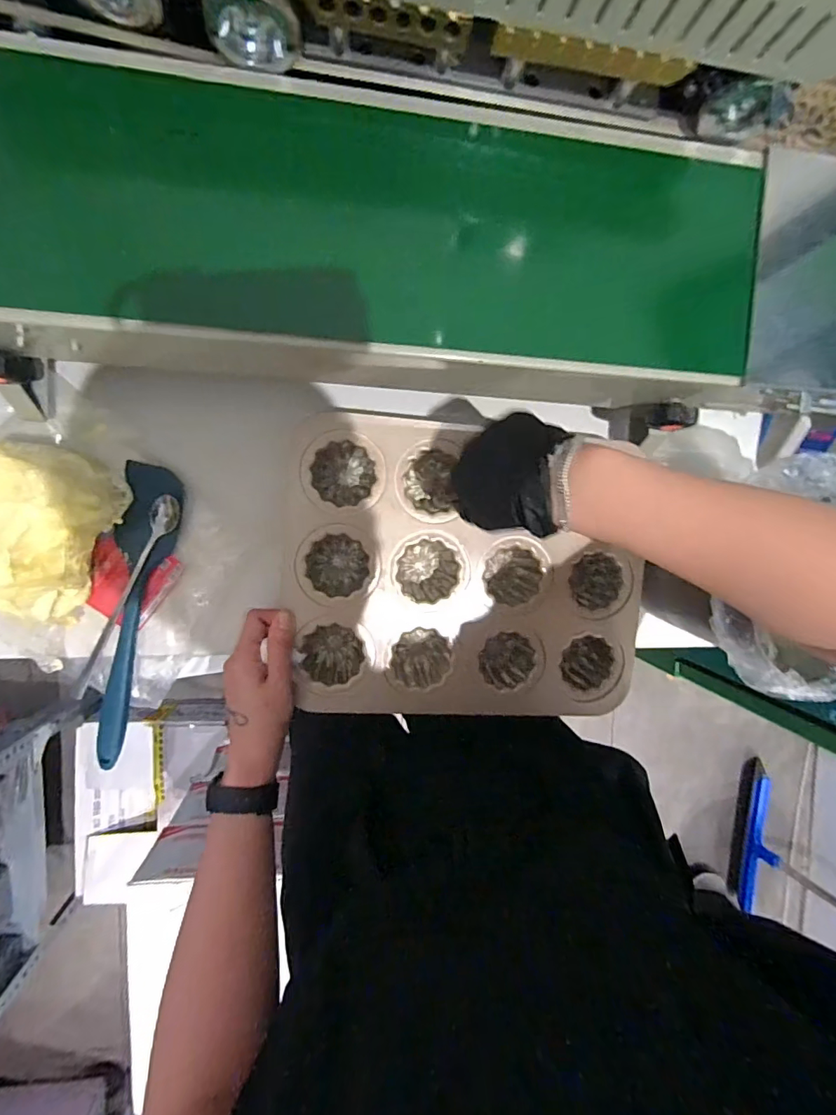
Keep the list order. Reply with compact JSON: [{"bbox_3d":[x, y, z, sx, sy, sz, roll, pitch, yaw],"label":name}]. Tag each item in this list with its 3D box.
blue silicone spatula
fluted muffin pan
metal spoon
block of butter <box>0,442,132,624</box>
[{"bbox_3d":[-0.251,0.054,0.429,0.049,0.034,0.270,10,94,-9],"label":"blue silicone spatula"},{"bbox_3d":[0.052,0.027,0.455,0.327,0.060,0.281,3,95,-9],"label":"fluted muffin pan"},{"bbox_3d":[-0.260,0.036,0.427,0.022,0.024,0.201,29,90,-10],"label":"metal spoon"},{"bbox_3d":[-0.303,-0.022,0.394,0.095,0.067,0.135,26,91,-10],"label":"block of butter"}]

